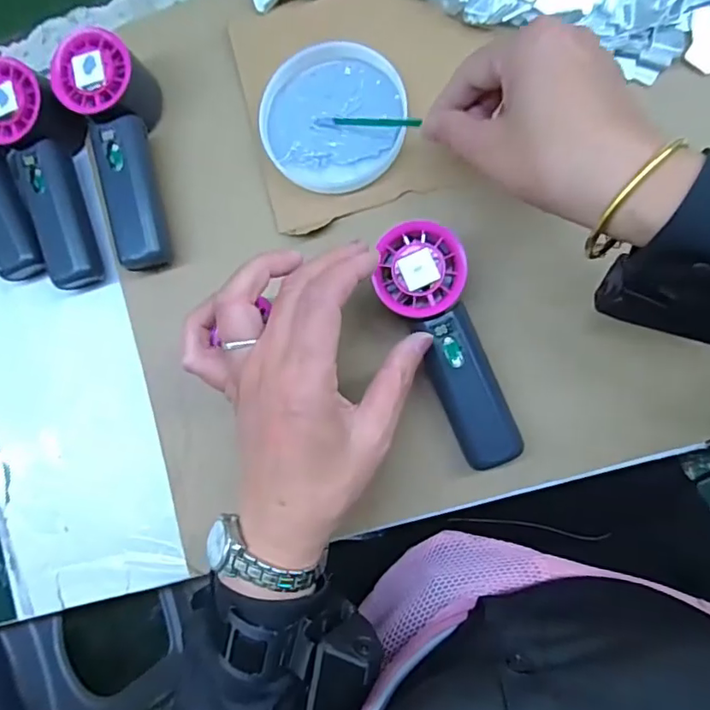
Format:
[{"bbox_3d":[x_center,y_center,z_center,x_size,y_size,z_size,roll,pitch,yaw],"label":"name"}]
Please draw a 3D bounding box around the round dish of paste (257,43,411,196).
[{"bbox_3d":[-0.015,-0.163,0.385,0.096,0.027,0.095,-1,85,9],"label":"round dish of paste"}]

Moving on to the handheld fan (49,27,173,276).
[{"bbox_3d":[-0.161,-0.139,0.389,0.049,0.062,0.151,-14,83,7],"label":"handheld fan"}]

